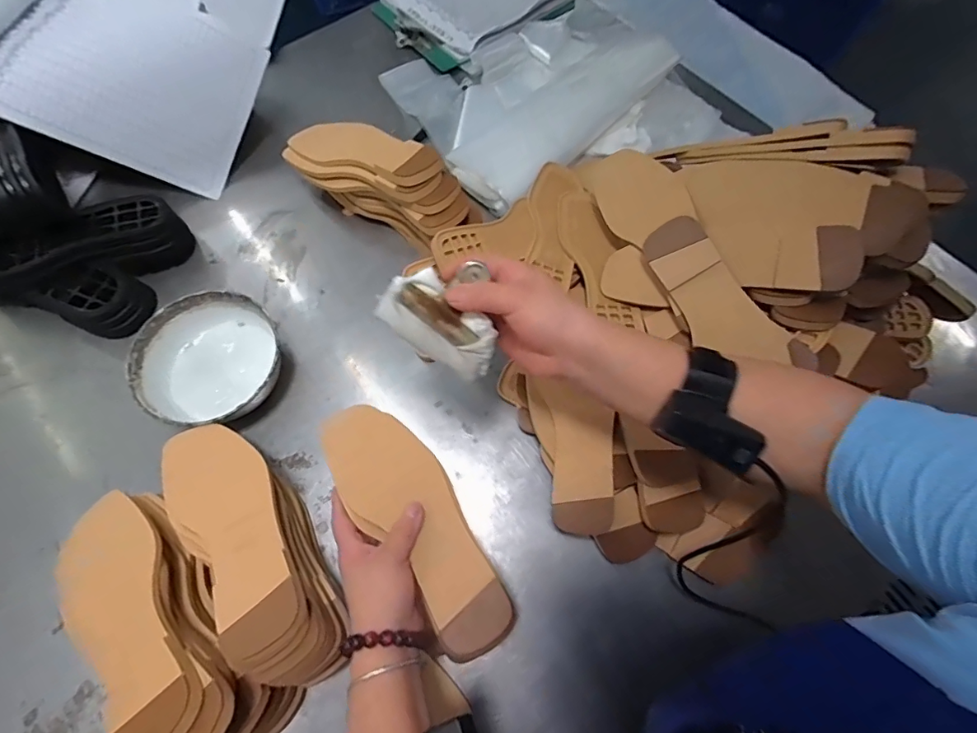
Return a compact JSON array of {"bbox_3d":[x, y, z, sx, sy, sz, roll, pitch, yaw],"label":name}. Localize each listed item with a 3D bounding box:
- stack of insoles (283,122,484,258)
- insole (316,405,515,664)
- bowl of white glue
[{"bbox_3d":[-0.131,-0.224,0.577,0.254,0.109,0.086,34,70,11],"label":"stack of insoles"},{"bbox_3d":[-0.063,0.136,0.421,0.084,0.019,0.237,-35,73,-21],"label":"insole"},{"bbox_3d":[-0.300,0.000,0.515,0.142,0.061,0.147,1,68,-2],"label":"bowl of white glue"}]

